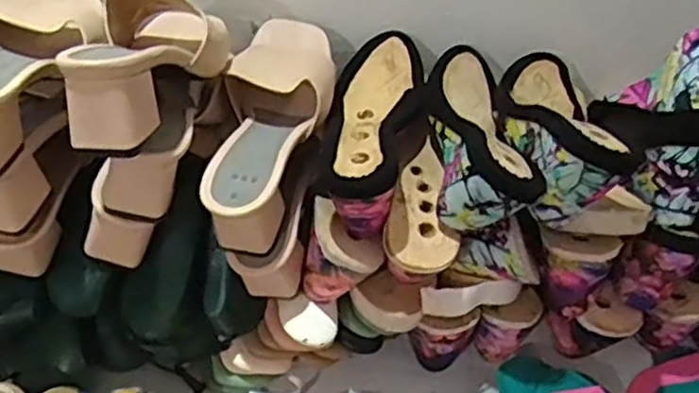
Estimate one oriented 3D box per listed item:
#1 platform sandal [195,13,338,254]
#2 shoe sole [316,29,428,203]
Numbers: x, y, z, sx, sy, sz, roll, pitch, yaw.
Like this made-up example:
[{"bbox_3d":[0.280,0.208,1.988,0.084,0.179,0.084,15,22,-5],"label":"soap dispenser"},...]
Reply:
[{"bbox_3d":[-0.063,-0.067,0.619,0.084,0.085,0.234,5,42,1],"label":"platform sandal"},{"bbox_3d":[0.020,-0.069,0.629,0.082,0.055,0.231,9,42,6],"label":"shoe sole"}]

